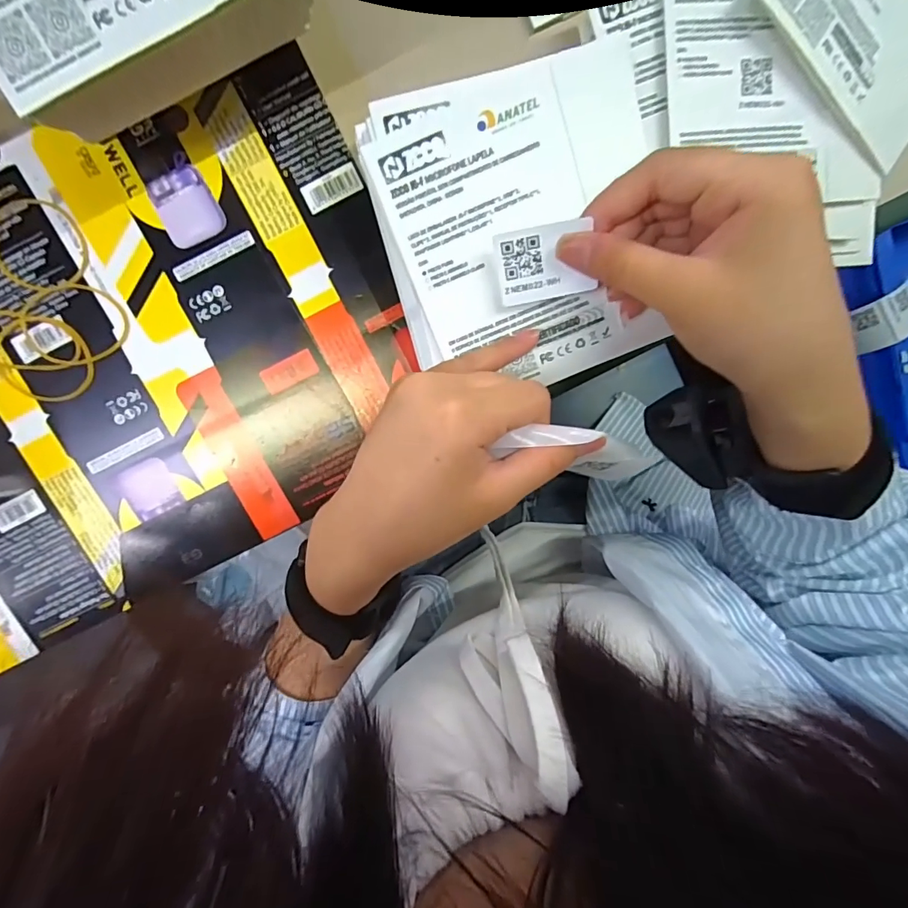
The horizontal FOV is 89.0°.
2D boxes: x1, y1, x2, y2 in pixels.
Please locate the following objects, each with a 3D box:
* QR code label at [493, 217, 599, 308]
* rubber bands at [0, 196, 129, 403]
[{"bbox_3d":[0.036,-0.078,0.190,0.036,0.004,0.030,-4,124,16],"label":"QR code label"},{"bbox_3d":[-0.213,-0.078,0.245,0.076,0.004,0.099,19,98,-5],"label":"rubber bands"}]

